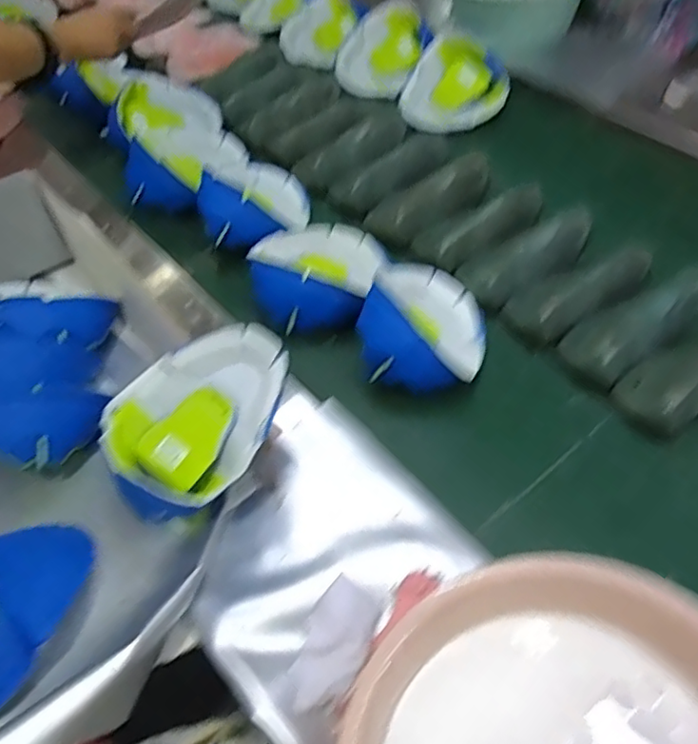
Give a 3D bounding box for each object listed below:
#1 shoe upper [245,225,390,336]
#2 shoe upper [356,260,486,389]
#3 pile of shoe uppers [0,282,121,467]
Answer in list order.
[{"bbox_3d":[-0.041,-0.145,0.840,0.171,0.071,0.226,12,55,14],"label":"shoe upper"},{"bbox_3d":[0.103,-0.071,0.769,0.148,0.094,0.232,12,55,13],"label":"shoe upper"},{"bbox_3d":[-0.352,0.001,0.685,0.155,0.109,0.229,-16,53,-8],"label":"pile of shoe uppers"}]

